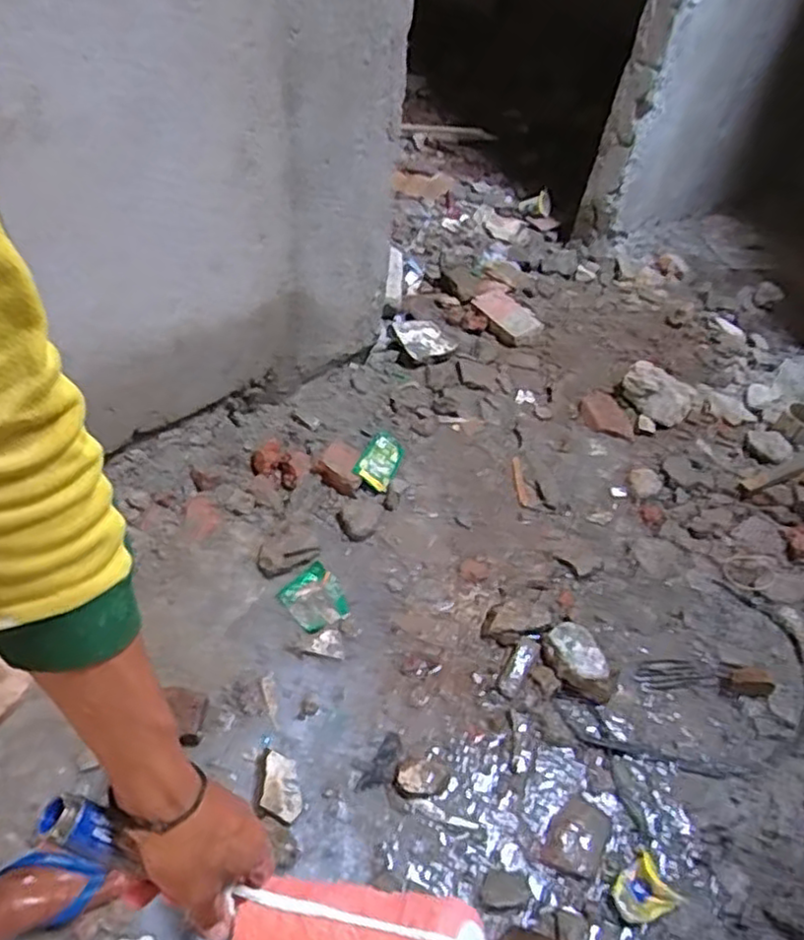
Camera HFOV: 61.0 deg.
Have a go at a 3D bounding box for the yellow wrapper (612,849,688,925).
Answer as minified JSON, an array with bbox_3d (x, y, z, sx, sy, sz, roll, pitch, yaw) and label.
[{"bbox_3d":[0.343,0.601,0.973,0.092,0.018,0.078,-21,54,-23],"label":"yellow wrapper"}]

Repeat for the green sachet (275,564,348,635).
[{"bbox_3d":[-0.154,0.234,1.229,0.104,0.017,0.113,-33,60,-30],"label":"green sachet"}]

